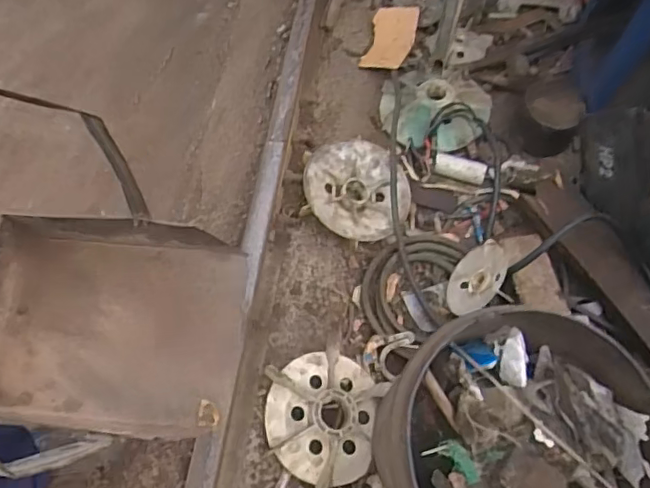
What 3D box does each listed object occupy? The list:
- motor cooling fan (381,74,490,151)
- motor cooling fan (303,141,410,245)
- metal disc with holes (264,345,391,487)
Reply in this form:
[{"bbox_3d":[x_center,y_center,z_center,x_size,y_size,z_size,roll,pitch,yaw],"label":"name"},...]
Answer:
[{"bbox_3d":[0.237,-0.286,1.206,0.236,0.059,0.175,0,59,2],"label":"motor cooling fan"},{"bbox_3d":[0.061,-0.100,1.085,0.198,0.034,0.191,3,73,-10],"label":"motor cooling fan"},{"bbox_3d":[-0.006,0.276,0.912,0.193,0.029,0.205,6,66,-15],"label":"metal disc with holes"}]

